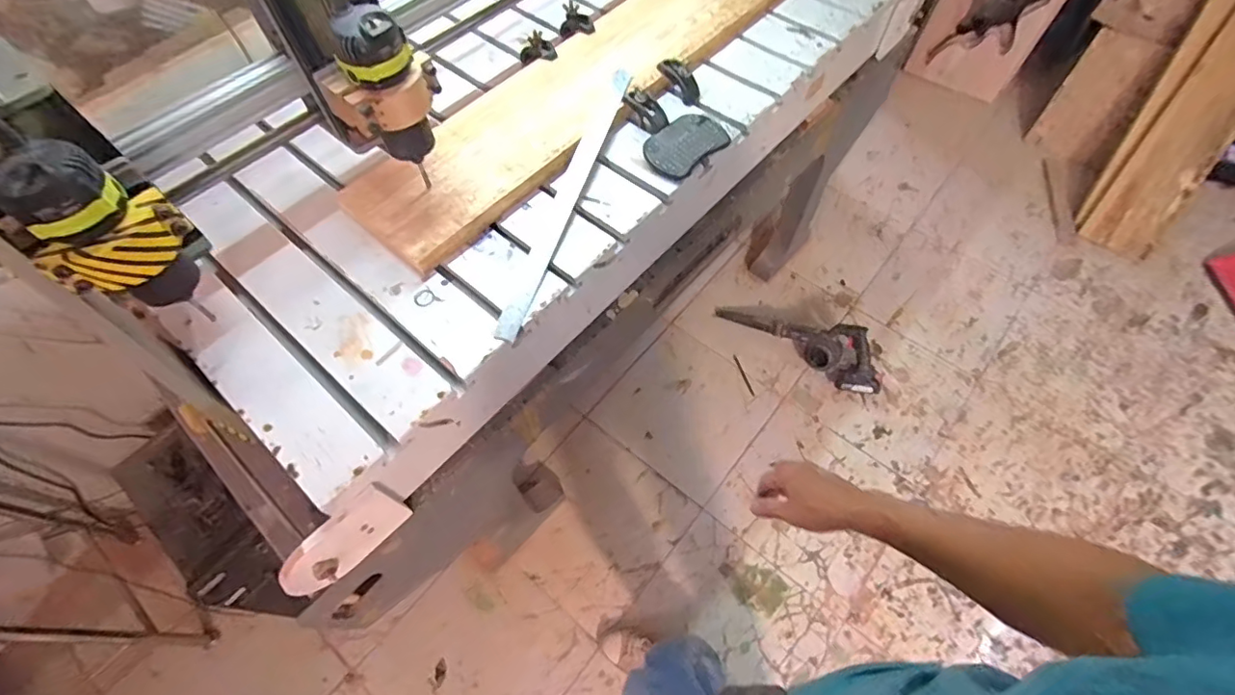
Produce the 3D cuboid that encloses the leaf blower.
[{"bbox_3d":[0.520,-0.036,1.537,0.494,0.156,0.120,30,66,16],"label":"leaf blower"}]

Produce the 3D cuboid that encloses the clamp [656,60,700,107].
[{"bbox_3d":[0.105,-0.454,0.910,0.038,0.052,0.085,-40,68,-19],"label":"clamp"}]

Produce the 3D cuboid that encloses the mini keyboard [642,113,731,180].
[{"bbox_3d":[0.107,-0.323,0.859,0.086,0.025,0.138,41,69,21],"label":"mini keyboard"}]

